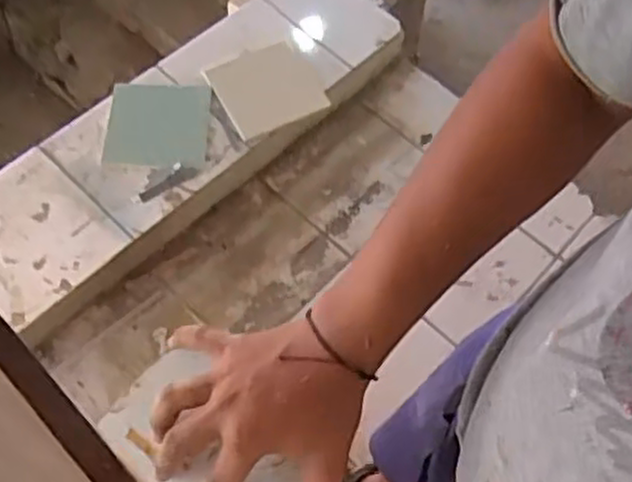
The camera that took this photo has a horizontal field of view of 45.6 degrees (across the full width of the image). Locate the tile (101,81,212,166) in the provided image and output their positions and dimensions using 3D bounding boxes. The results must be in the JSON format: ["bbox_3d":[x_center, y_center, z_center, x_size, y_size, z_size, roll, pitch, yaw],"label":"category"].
[{"bbox_3d":[-0.321,-0.238,1.531,0.198,0.016,0.176,3,79,-10],"label":"tile"}]

